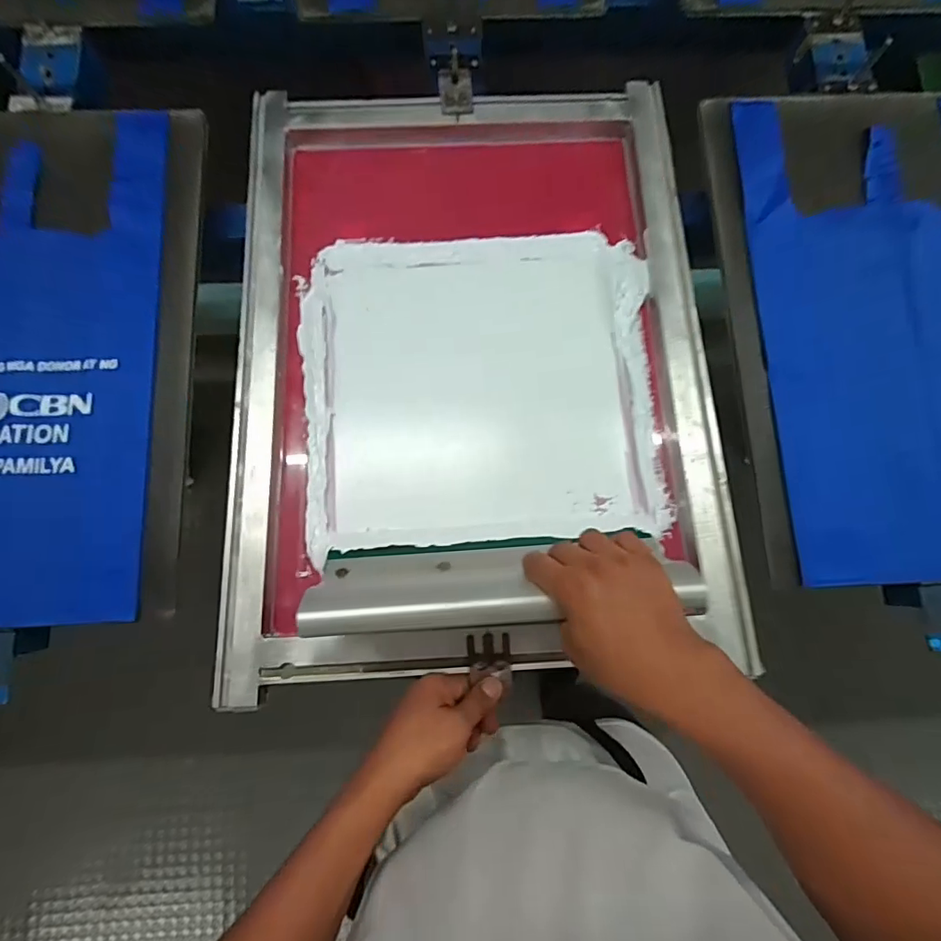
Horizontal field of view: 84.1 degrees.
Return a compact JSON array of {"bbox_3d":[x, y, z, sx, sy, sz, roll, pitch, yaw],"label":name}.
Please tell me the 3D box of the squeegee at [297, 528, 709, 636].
[{"bbox_3d":[0.035,0.100,0.447,0.324,0.117,0.030,1,111,-3],"label":"squeegee"}]

